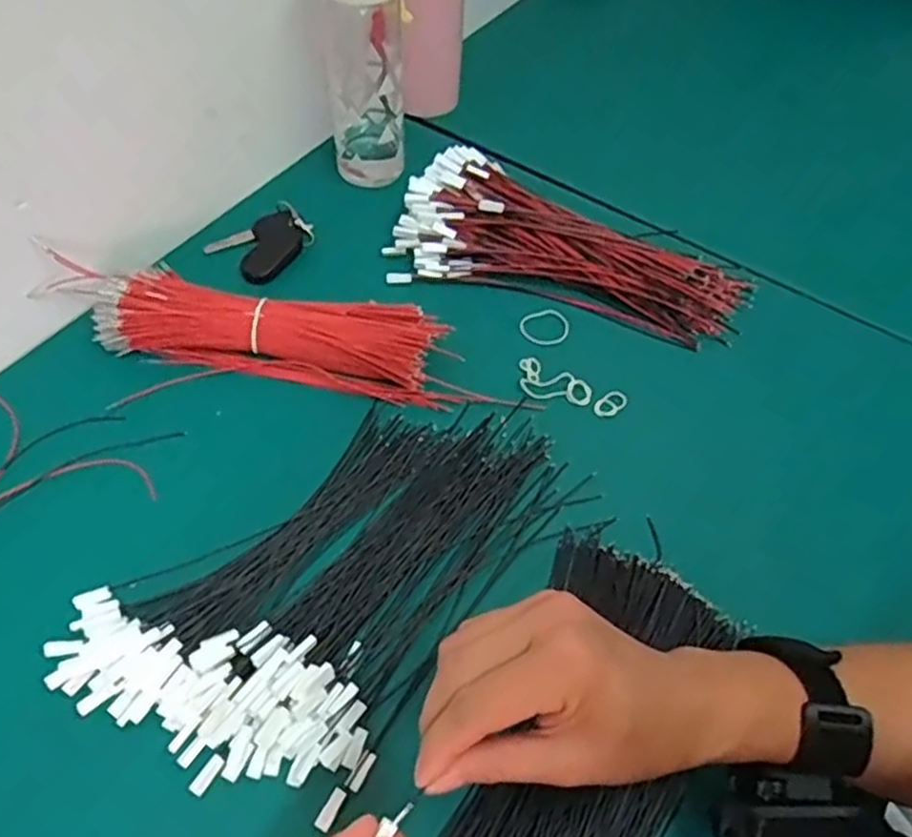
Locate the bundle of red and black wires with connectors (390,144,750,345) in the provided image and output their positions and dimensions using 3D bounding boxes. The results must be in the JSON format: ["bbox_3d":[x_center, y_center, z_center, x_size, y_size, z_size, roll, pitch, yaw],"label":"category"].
[{"bbox_3d":[0.095,-0.143,0.598,0.272,0.039,0.131,14,55,6],"label":"bundle of red and black wires with connectors"}]

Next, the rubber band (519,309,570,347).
[{"bbox_3d":[0.068,-0.068,0.568,0.037,0.004,0.036,-18,56,-7],"label":"rubber band"}]

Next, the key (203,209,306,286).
[{"bbox_3d":[-0.153,-0.141,0.598,0.063,0.012,0.069,40,62,22],"label":"key"}]

